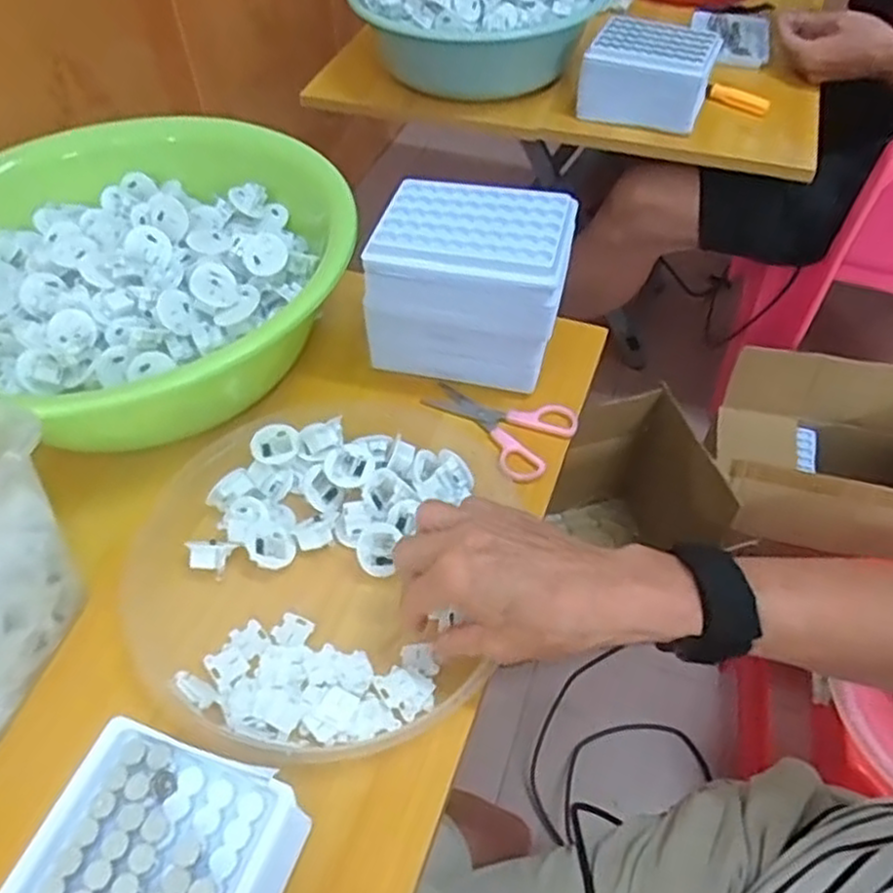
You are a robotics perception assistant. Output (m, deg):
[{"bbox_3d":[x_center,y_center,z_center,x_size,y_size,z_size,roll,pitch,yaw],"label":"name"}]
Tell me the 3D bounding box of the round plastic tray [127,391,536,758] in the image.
[{"bbox_3d":[-0.075,0.064,0.450,0.221,0.035,0.233,0,51,0],"label":"round plastic tray"}]

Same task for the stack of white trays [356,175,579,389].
[{"bbox_3d":[0.017,-0.112,0.533,0.131,0.128,0.084,10,52,9],"label":"stack of white trays"}]

